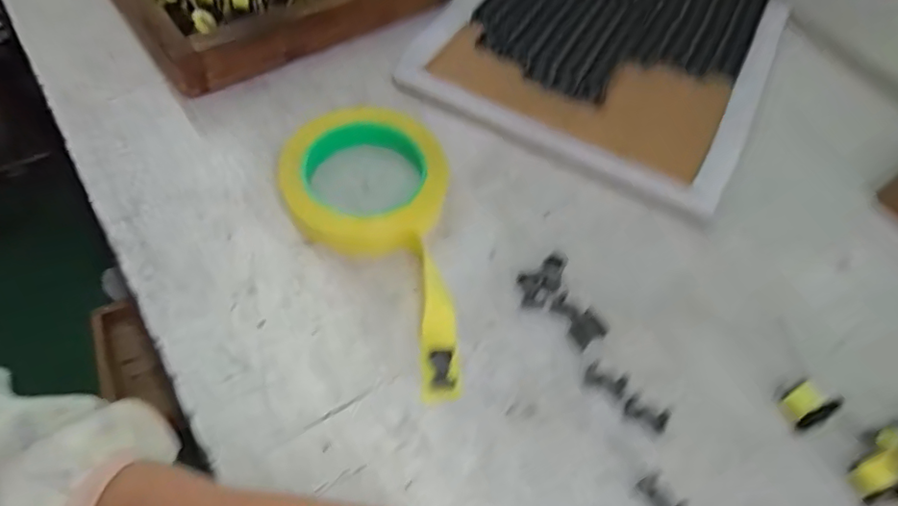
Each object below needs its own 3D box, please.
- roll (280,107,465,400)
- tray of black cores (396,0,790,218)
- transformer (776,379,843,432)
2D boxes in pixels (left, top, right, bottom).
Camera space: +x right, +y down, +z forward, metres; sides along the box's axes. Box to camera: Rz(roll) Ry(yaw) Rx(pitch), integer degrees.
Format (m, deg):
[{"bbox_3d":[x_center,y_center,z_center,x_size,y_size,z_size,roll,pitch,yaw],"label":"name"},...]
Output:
[{"bbox_3d":[-0.030,-0.015,0.346,0.100,0.031,0.203,-30,65,-19],"label":"roll"},{"bbox_3d":[0.157,-0.214,0.491,0.256,0.013,0.372,26,61,13],"label":"tray of black cores"},{"bbox_3d":[0.202,0.085,0.311,0.021,0.018,0.022,-22,62,-15],"label":"transformer"}]

